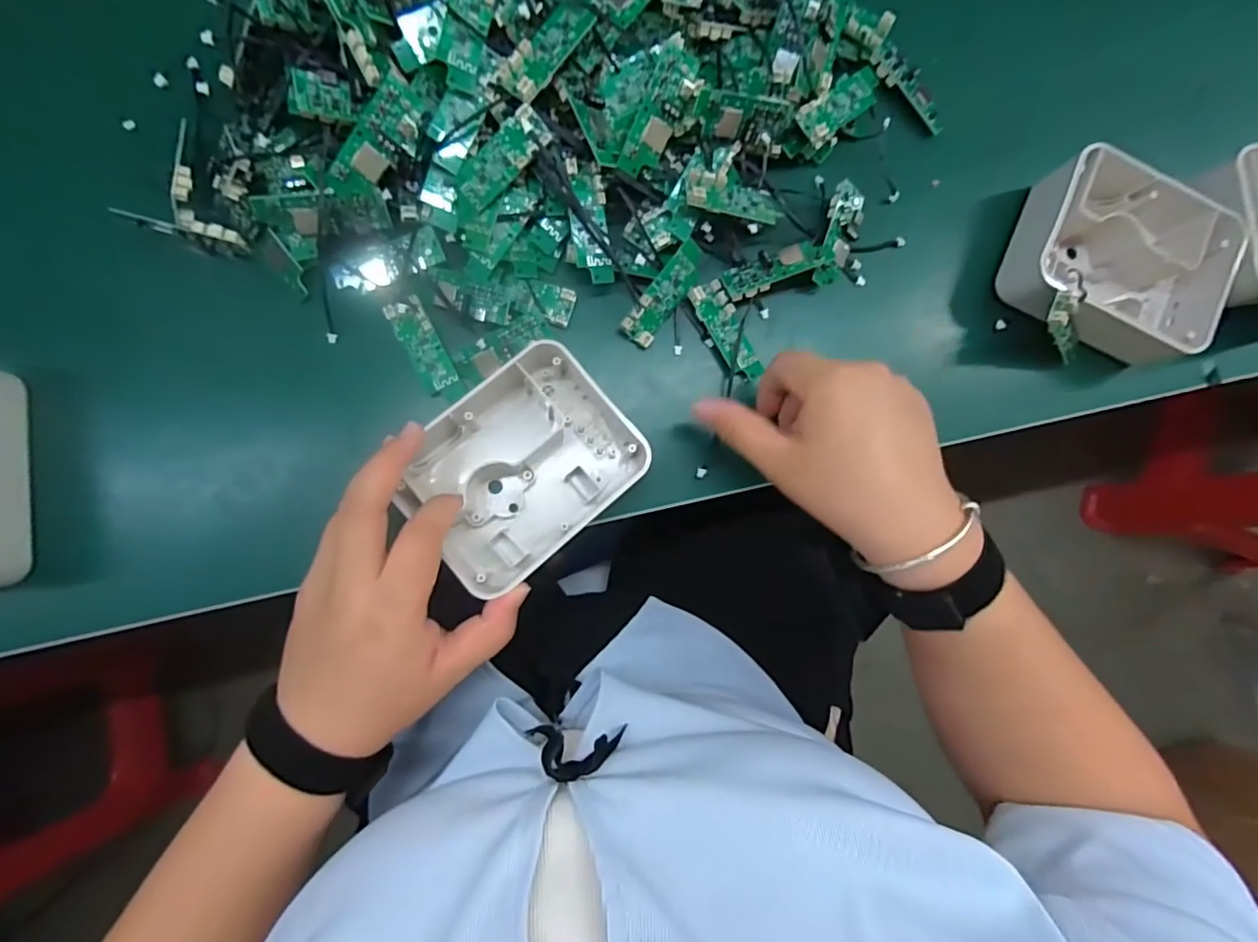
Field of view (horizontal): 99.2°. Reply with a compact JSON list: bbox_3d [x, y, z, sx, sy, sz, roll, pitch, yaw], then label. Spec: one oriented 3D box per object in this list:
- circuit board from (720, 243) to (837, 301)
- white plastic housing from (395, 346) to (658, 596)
[{"bbox_3d":[0.095,-0.130,0.343,0.069,0.008,0.022,-23,74,5],"label":"circuit board"},{"bbox_3d":[-0.064,-0.003,0.320,0.134,0.048,0.107,-41,90,-5],"label":"white plastic housing"}]

